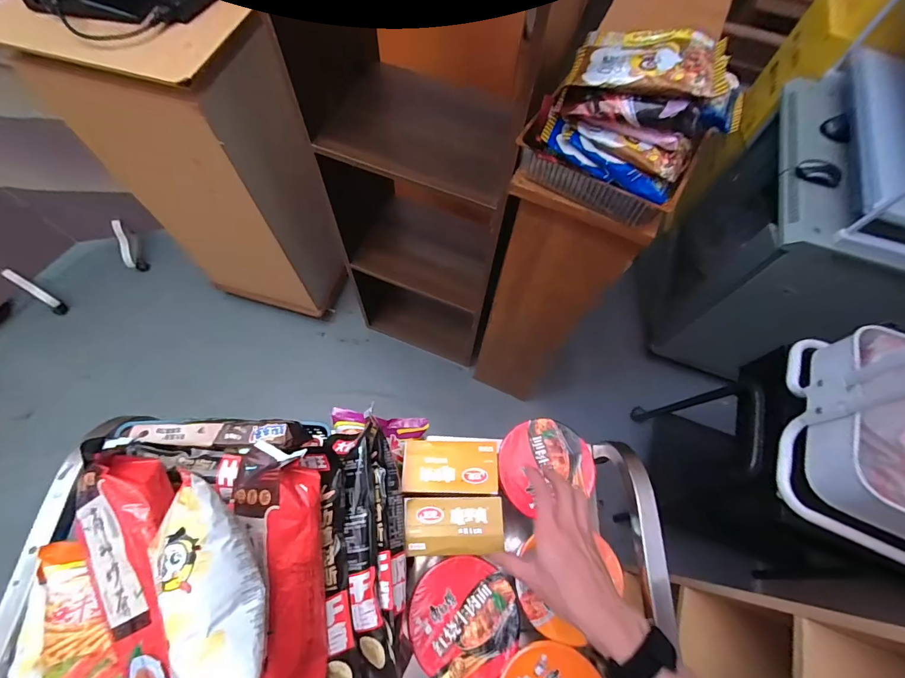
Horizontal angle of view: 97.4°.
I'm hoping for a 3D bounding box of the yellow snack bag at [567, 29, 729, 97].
[{"bbox_3d":[0.238,-0.335,0.478,0.163,0.042,0.119,20,66,6],"label":"yellow snack bag"}]

